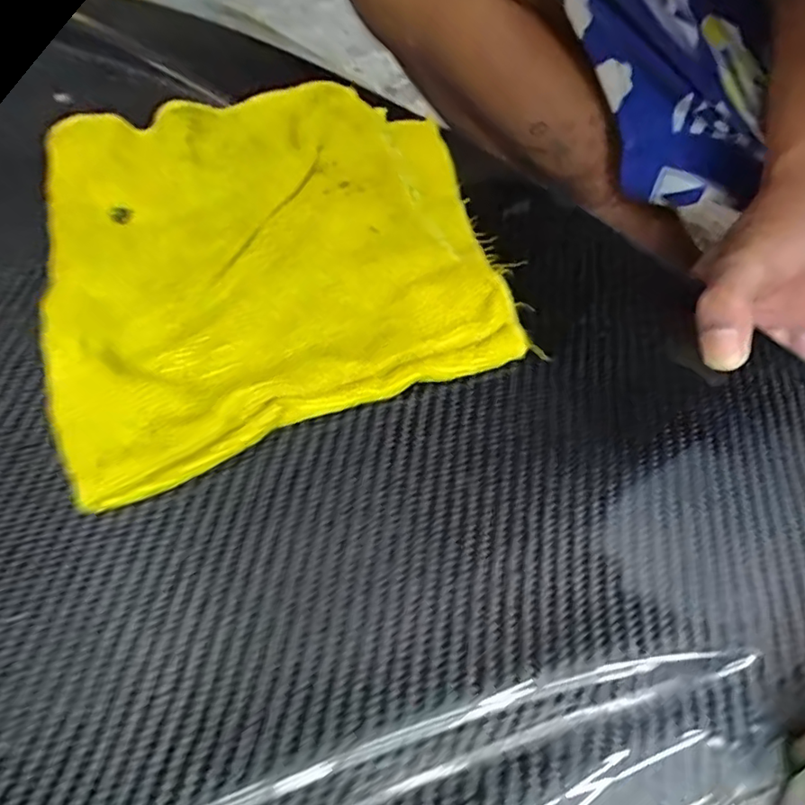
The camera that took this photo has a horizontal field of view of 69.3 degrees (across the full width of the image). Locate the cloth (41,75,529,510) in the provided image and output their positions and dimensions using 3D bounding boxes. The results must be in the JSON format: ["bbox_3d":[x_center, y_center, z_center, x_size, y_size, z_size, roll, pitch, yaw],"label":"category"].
[{"bbox_3d":[-0.061,-0.080,0.267,0.197,0.020,0.205,-19,59,-17],"label":"cloth"}]

